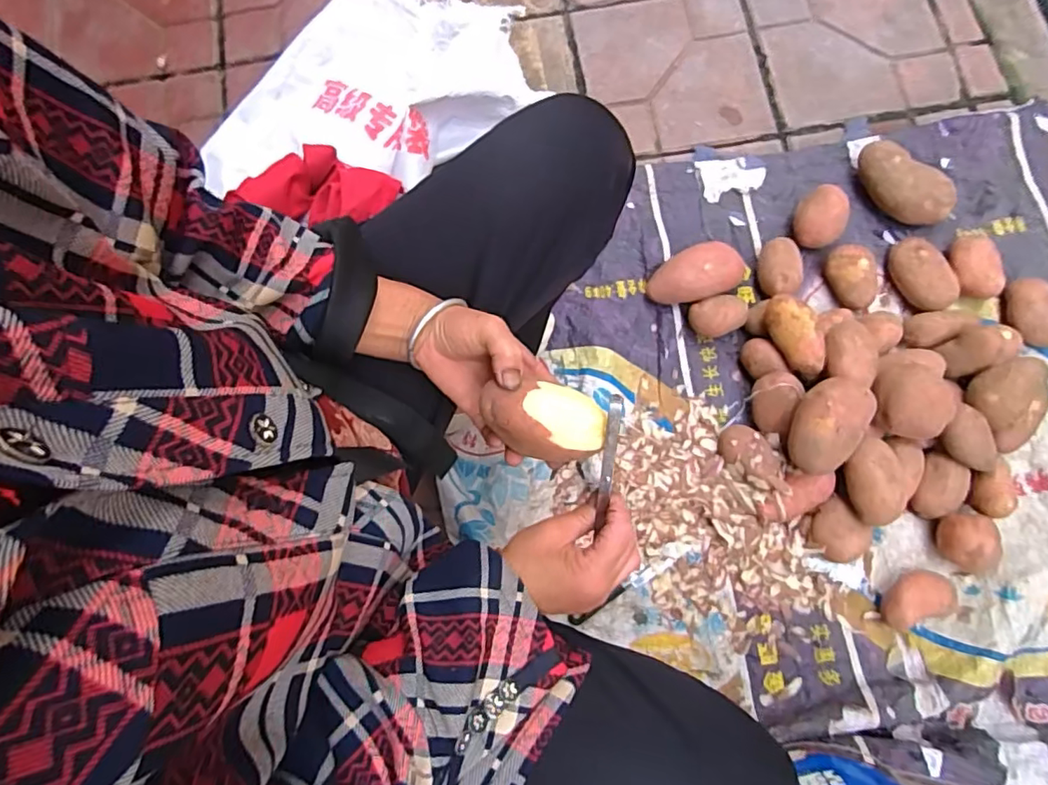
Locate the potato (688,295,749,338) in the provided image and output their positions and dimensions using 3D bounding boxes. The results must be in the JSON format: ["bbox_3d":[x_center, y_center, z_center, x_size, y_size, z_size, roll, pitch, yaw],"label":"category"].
[{"bbox_3d":[0.285,-0.111,0.825,0.080,0.048,0.056,-13,78,2],"label":"potato"}]

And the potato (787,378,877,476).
[{"bbox_3d":[0.390,0.043,0.727,0.082,0.079,0.124,34,83,10],"label":"potato"}]

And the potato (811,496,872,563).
[{"bbox_3d":[0.416,0.188,0.748,0.060,0.045,0.074,-36,78,-3],"label":"potato"}]

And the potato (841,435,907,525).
[{"bbox_3d":[0.453,0.115,0.725,0.065,0.055,0.106,-15,78,2],"label":"potato"}]

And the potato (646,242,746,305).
[{"bbox_3d":[0.254,-0.174,0.832,0.144,0.057,0.080,-21,78,0],"label":"potato"}]

